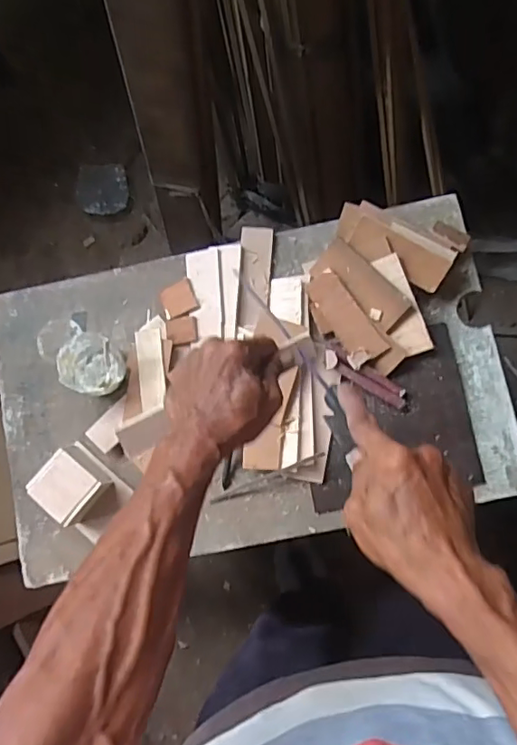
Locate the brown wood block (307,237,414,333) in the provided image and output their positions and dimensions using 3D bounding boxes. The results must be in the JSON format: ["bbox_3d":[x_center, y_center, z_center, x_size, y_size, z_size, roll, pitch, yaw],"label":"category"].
[{"bbox_3d":[0.113,-0.095,0.619,0.110,0.009,0.048,43,101,7],"label":"brown wood block"}]

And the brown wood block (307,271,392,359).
[{"bbox_3d":[0.096,-0.062,0.627,0.041,0.006,0.111,-39,79,26],"label":"brown wood block"}]

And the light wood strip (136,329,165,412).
[{"bbox_3d":[-0.122,-0.004,0.638,0.029,0.007,0.090,-9,82,3],"label":"light wood strip"}]

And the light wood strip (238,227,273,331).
[{"bbox_3d":[-0.003,-0.112,0.660,0.037,0.012,0.122,1,83,4],"label":"light wood strip"}]

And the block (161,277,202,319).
[{"bbox_3d":[-0.094,-0.087,0.662,0.039,0.013,0.042,-23,82,1],"label":"block"}]

